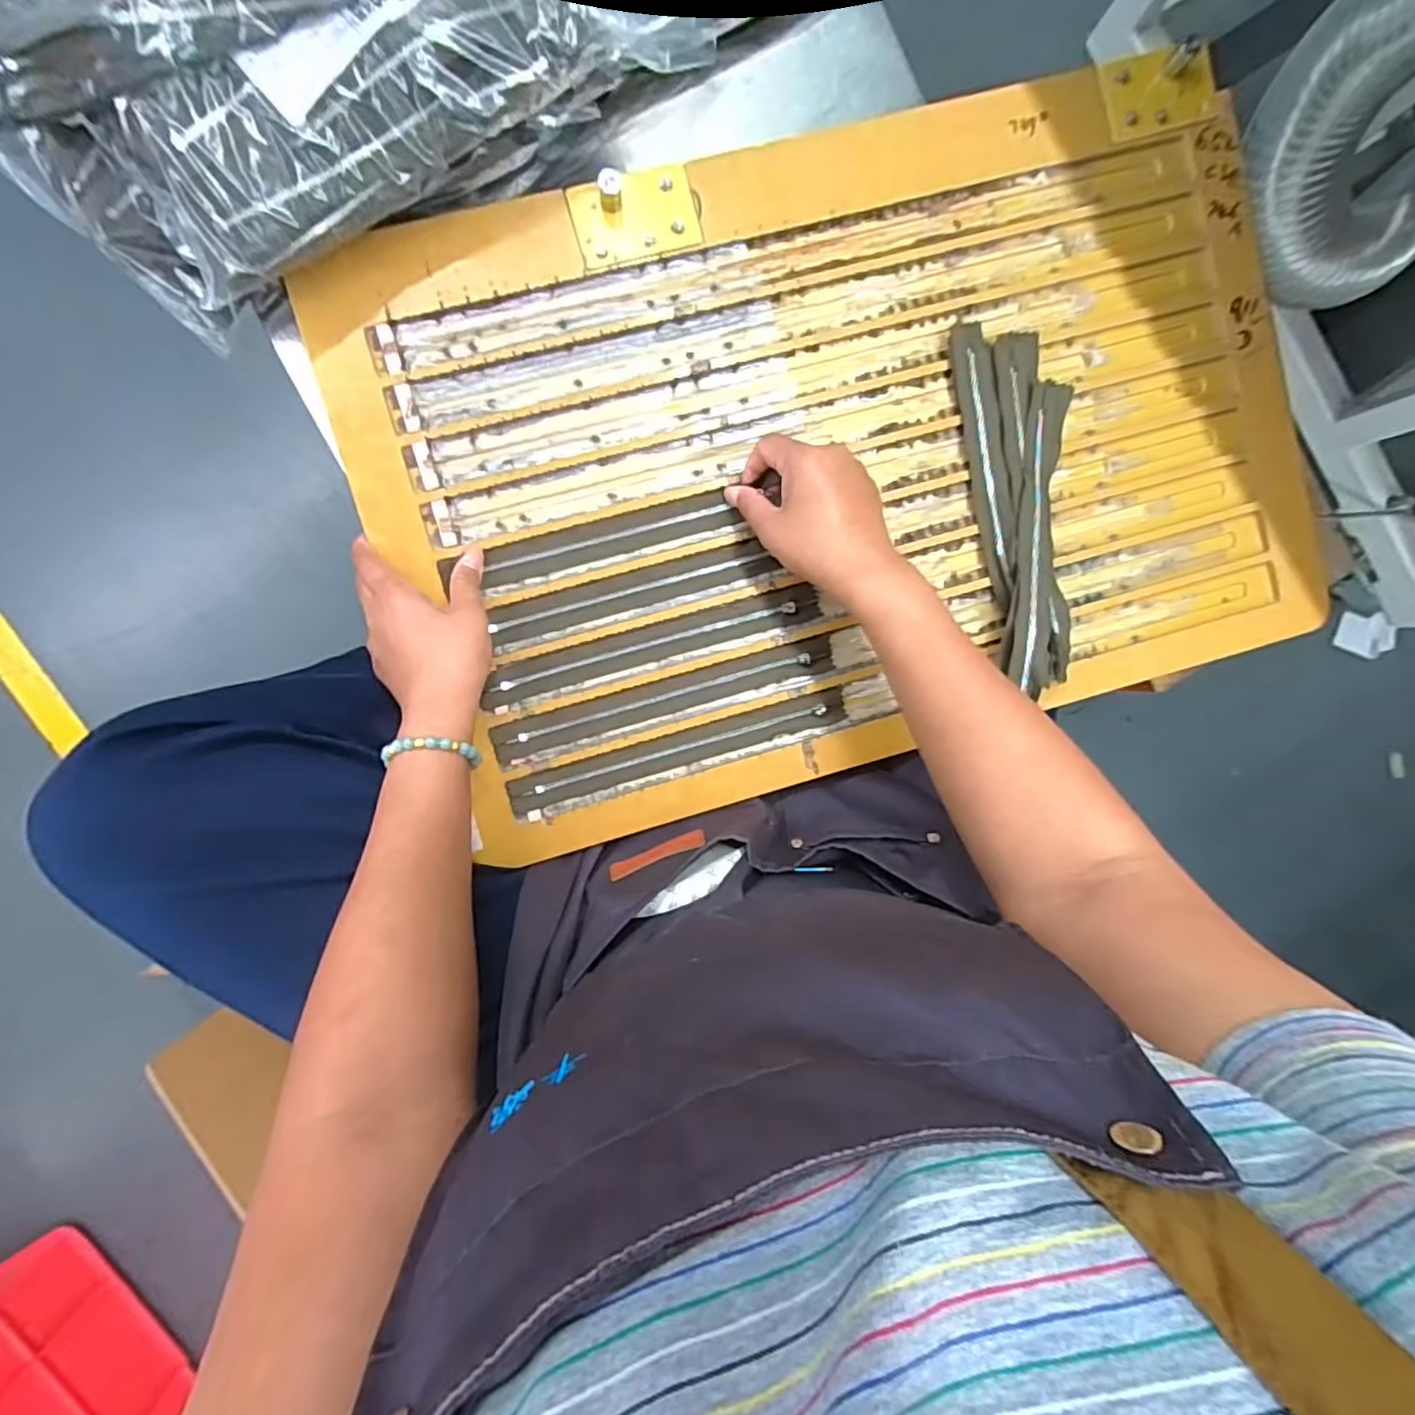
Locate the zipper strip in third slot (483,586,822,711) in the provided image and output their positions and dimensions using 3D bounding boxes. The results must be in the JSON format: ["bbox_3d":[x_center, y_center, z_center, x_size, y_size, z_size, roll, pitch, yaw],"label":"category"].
[{"bbox_3d":[-0.038,-0.044,0.458,0.249,0.004,0.026,-16,94,-4],"label":"zipper strip in third slot"}]

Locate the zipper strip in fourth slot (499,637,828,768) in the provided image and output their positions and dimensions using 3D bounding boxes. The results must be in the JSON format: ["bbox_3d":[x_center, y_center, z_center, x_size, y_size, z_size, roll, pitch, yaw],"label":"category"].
[{"bbox_3d":[-0.029,-0.005,0.462,0.254,0.006,0.027,-16,94,-4],"label":"zipper strip in fourth slot"}]

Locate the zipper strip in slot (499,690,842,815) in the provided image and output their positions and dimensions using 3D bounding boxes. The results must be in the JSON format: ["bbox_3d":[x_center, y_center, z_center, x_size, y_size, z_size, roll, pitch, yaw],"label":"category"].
[{"bbox_3d":[-0.019,0.034,0.466,0.252,0.007,0.024,-15,94,-4],"label":"zipper strip in slot"}]

